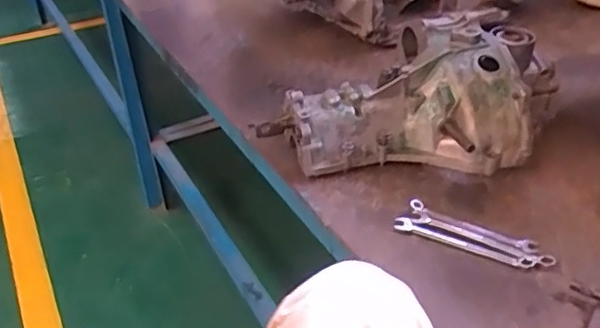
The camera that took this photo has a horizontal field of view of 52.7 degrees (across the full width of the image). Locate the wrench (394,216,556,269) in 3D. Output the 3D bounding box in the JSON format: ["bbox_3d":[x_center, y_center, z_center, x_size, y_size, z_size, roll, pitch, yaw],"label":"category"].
[{"bbox_3d":[0.195,0.093,0.694,0.178,0.006,0.030,14,37,23],"label":"wrench"}]

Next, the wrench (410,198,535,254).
[{"bbox_3d":[0.203,0.073,0.724,0.151,0.010,0.023,21,40,31],"label":"wrench"}]

